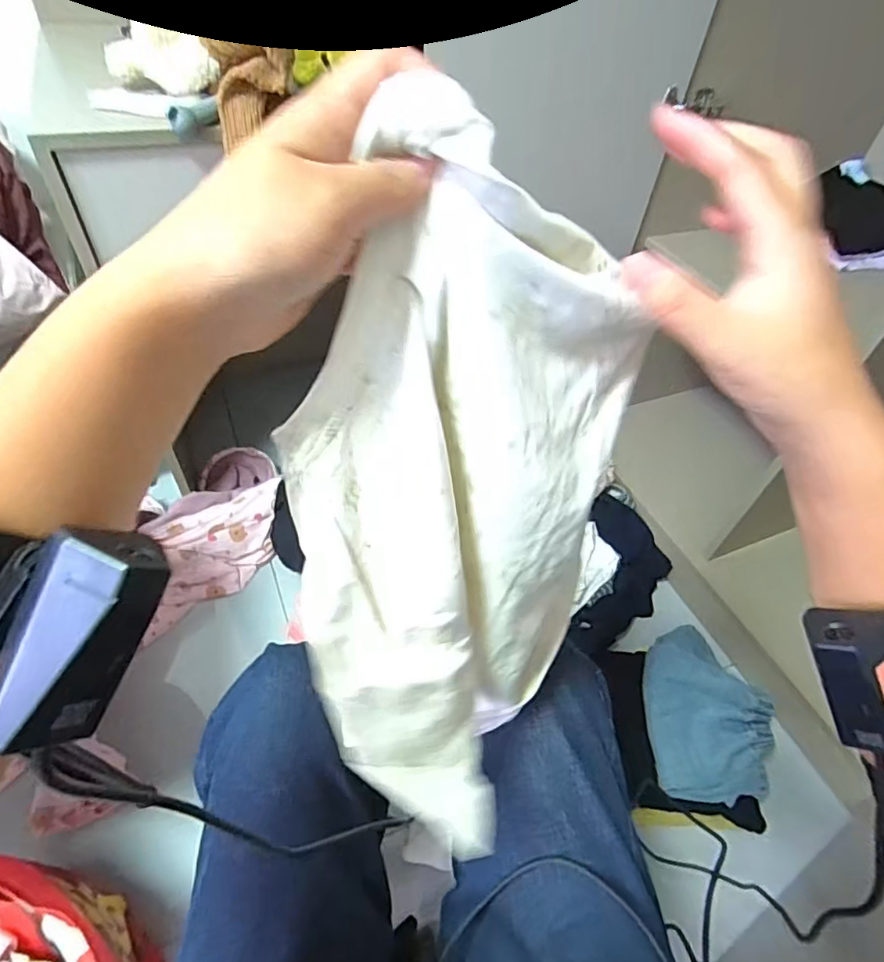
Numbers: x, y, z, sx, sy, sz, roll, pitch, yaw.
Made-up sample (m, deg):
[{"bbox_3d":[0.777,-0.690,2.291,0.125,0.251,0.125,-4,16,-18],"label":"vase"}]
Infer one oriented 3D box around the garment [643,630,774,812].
[{"bbox_3d":[0.432,0.369,0.906,0.198,0.066,0.281,6,48,-1],"label":"garment"}]

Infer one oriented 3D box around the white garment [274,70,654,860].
[{"bbox_3d":[0.013,0.023,0.301,0.146,0.352,0.215,28,51,18],"label":"white garment"}]

